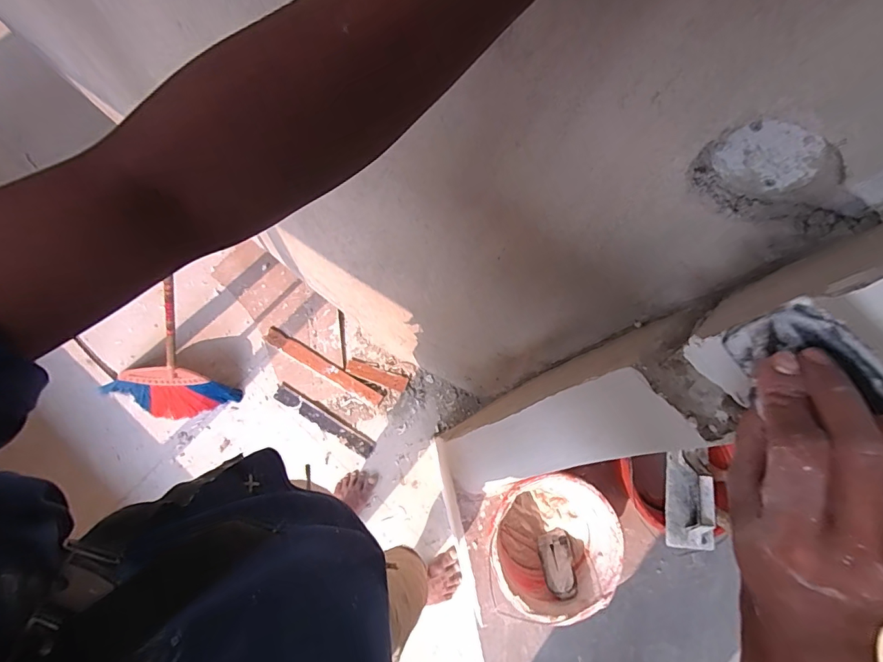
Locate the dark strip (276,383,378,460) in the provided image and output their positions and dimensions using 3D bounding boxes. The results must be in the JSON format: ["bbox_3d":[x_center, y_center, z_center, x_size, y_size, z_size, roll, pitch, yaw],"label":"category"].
[{"bbox_3d":[-0.353,0.270,1.359,0.343,0.018,0.057,31,76,6],"label":"dark strip"}]

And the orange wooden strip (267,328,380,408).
[{"bbox_3d":[-0.370,0.112,1.401,0.412,0.019,0.041,29,76,6],"label":"orange wooden strip"}]

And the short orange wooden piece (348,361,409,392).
[{"bbox_3d":[-0.204,0.139,1.407,0.194,0.017,0.043,19,75,3],"label":"short orange wooden piece"}]

